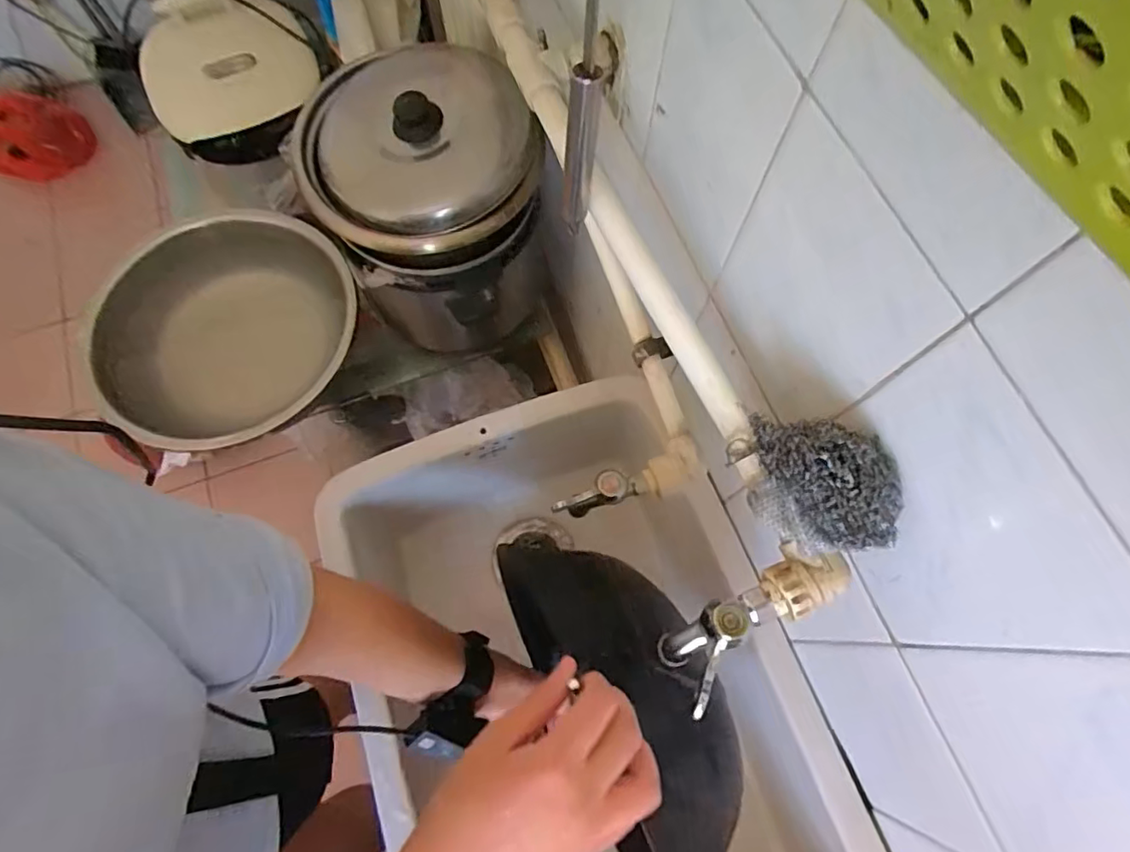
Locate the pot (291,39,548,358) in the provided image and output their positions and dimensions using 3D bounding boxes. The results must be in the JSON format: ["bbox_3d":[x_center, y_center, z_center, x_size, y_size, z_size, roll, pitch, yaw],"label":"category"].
[{"bbox_3d":[-0.178,-0.295,0.819,0.262,0.347,0.283,0,70,-1],"label":"pot"}]

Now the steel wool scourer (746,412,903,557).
[{"bbox_3d":[0.157,0.038,0.352,0.079,0.059,0.074,-1,70,-1],"label":"steel wool scourer"}]

